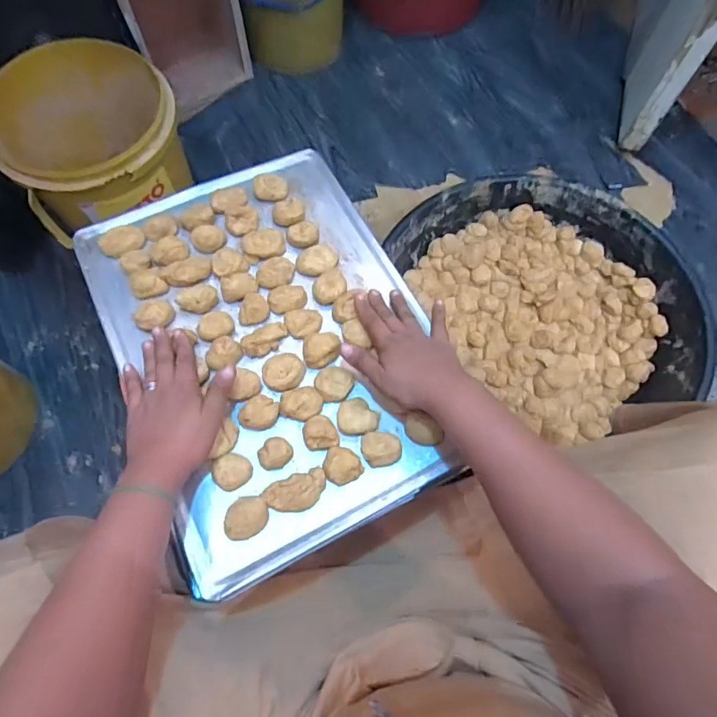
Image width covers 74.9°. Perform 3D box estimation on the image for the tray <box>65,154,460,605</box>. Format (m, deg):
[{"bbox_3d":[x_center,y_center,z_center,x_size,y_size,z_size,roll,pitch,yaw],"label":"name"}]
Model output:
[{"bbox_3d":[-0.098,-0.028,0.518,0.326,0.051,0.445,-24,68,-8],"label":"tray"}]

